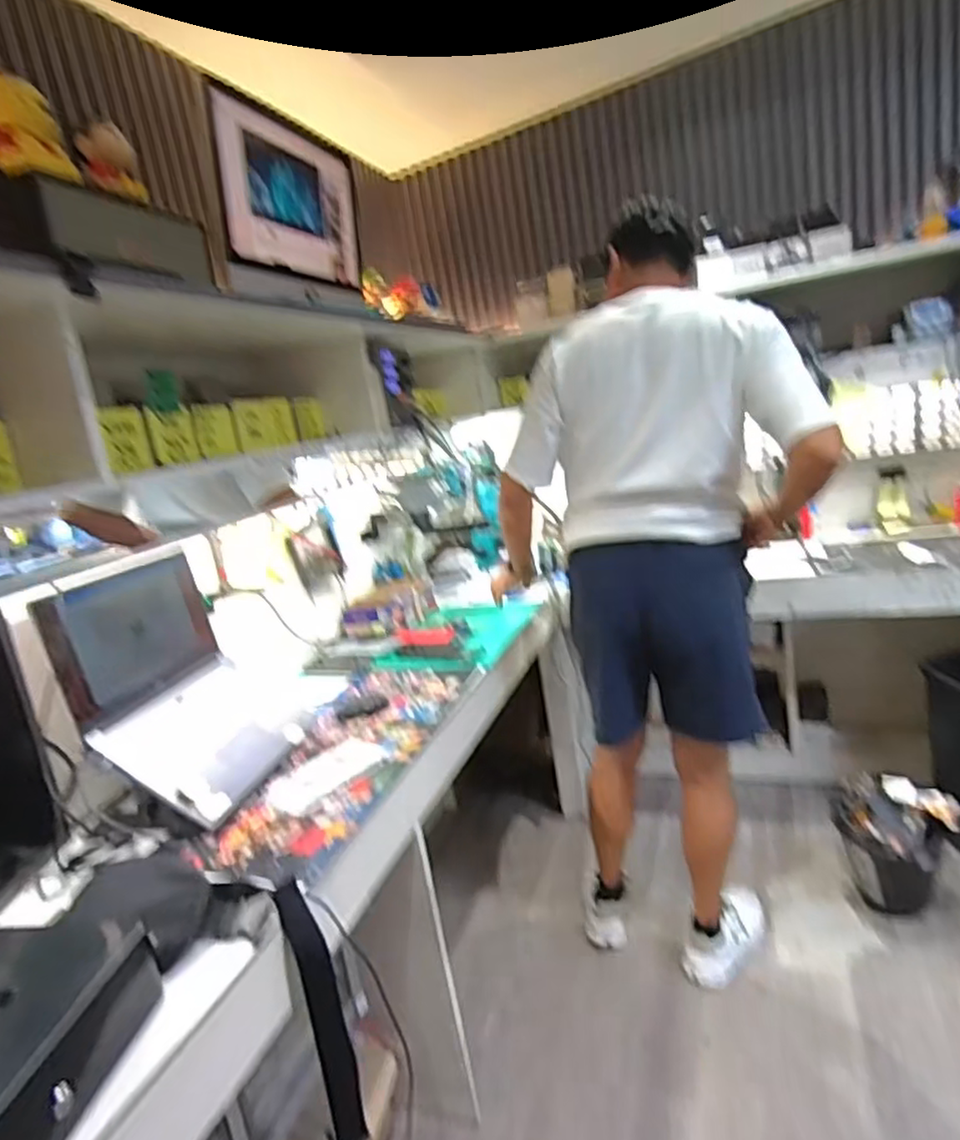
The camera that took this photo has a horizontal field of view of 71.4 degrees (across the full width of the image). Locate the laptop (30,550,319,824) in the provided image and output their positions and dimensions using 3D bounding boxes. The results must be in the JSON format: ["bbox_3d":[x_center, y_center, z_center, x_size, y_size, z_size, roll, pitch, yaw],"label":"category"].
[{"bbox_3d":[-0.455,0.160,1.088,0.193,0.327,0.355,-4,12,13],"label":"laptop"}]

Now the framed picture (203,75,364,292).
[{"bbox_3d":[-0.382,-0.782,1.432,0.038,0.310,0.482,-3,13,20],"label":"framed picture"}]

